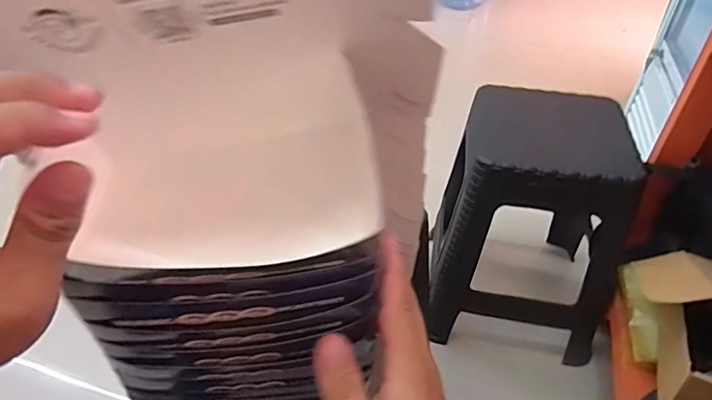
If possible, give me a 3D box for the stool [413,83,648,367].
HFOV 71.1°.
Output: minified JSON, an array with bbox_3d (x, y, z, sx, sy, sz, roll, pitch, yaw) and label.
[{"bbox_3d":[0.363,0.041,1.045,0.350,0.441,0.379,8,43,7],"label":"stool"}]

